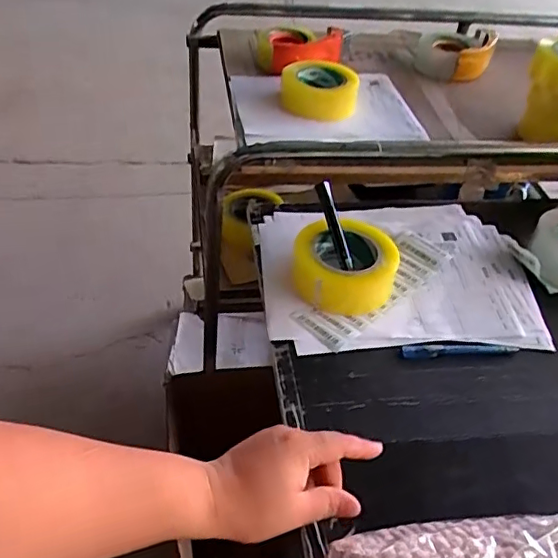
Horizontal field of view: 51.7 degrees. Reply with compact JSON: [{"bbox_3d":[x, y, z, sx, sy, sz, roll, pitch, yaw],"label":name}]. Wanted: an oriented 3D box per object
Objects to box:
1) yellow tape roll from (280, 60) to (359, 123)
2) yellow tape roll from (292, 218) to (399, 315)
[{"bbox_3d":[0.065,-0.310,0.947,0.127,0.049,0.118,9,44,2],"label":"yellow tape roll"},{"bbox_3d":[0.078,-0.018,0.689,0.119,0.055,0.115,3,44,-3],"label":"yellow tape roll"}]

